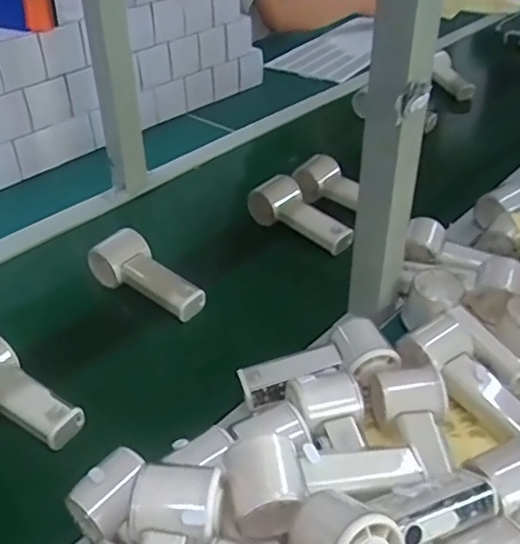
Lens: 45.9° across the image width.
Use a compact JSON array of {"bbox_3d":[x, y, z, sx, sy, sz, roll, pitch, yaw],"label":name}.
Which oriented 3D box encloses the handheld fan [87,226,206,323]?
[{"bbox_3d":[-0.133,0.005,0.729,0.149,0.059,0.047,31,45,16],"label":"handheld fan"}]

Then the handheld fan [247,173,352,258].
[{"bbox_3d":[0.056,-0.077,0.825,0.156,0.051,0.048,27,44,33],"label":"handheld fan"}]

